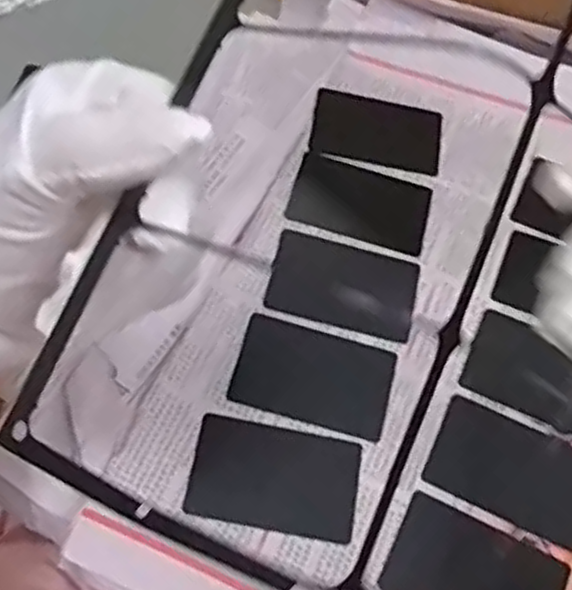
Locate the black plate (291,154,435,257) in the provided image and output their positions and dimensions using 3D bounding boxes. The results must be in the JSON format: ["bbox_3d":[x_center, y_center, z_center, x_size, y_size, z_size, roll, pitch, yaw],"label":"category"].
[{"bbox_3d":[0.047,-0.057,0.476,0.083,0.004,0.054,16,61,-1],"label":"black plate"}]

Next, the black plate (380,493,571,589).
[{"bbox_3d":[0.095,0.141,0.380,0.084,0.004,0.052,25,63,8],"label":"black plate"}]

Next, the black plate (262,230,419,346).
[{"bbox_3d":[0.035,-0.006,0.449,0.084,0.004,0.053,15,62,-2],"label":"black plate"}]

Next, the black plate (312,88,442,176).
[{"bbox_3d":[0.061,-0.109,0.505,0.083,0.004,0.054,11,61,-2],"label":"black plate"}]

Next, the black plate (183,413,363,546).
[{"bbox_3d":[-0.005,0.094,0.393,0.084,0.004,0.054,12,58,-1],"label":"black plate"}]

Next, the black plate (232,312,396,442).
[{"bbox_3d":[0.016,0.045,0.421,0.084,0.004,0.053,16,63,1],"label":"black plate"}]

